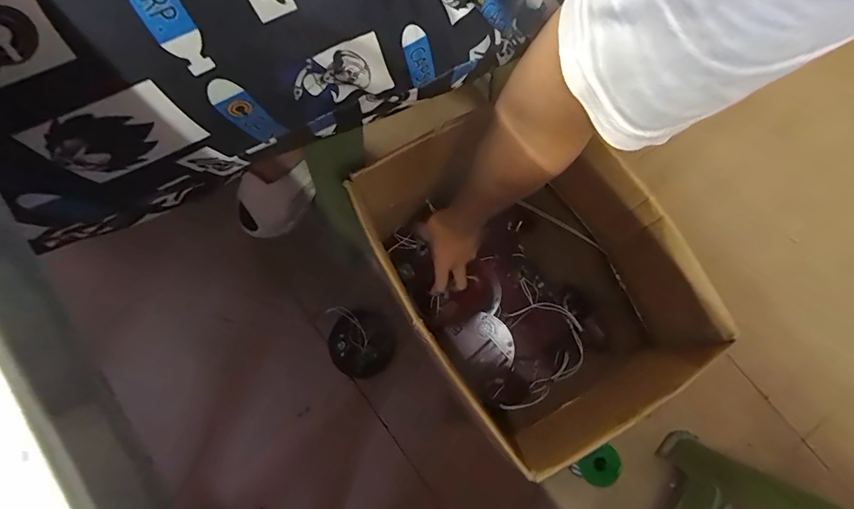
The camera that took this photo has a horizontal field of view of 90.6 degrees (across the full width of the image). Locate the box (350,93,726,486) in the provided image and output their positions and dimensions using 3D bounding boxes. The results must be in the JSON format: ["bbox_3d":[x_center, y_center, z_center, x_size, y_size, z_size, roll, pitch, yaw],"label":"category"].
[{"bbox_3d":[0.131,0.032,0.622,0.286,0.354,0.367,-34,79,-8],"label":"box"}]

